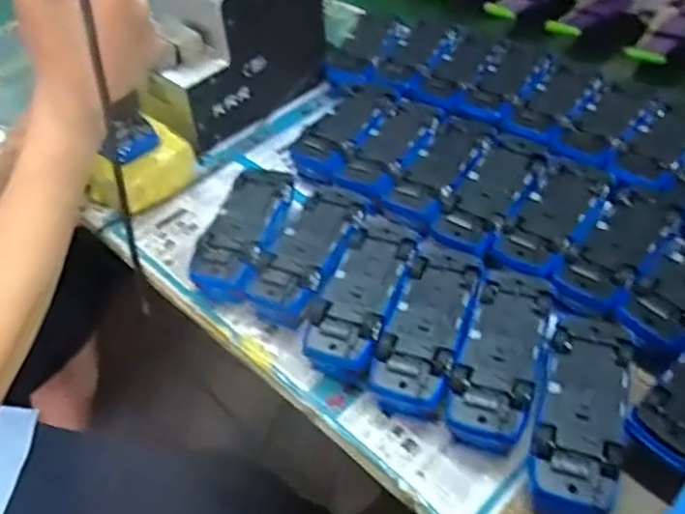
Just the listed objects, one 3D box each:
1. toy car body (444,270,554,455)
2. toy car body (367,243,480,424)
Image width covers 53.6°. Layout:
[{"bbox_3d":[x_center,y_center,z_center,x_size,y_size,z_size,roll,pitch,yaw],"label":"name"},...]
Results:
[{"bbox_3d":[0.107,0.067,0.461,0.055,0.035,0.127,14,48,16],"label":"toy car body"},{"bbox_3d":[0.062,0.053,0.487,0.053,0.044,0.129,15,48,17],"label":"toy car body"}]

